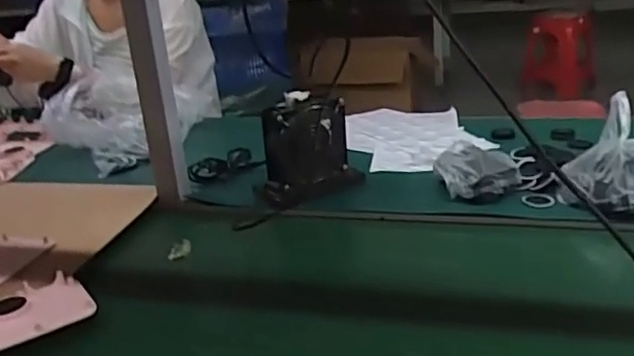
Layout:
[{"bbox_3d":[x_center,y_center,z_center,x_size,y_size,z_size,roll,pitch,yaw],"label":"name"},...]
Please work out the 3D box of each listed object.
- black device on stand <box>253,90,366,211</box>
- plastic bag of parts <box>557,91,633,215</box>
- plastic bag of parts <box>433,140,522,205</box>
[{"bbox_3d":[-0.013,-0.042,0.918,0.156,0.136,0.070,-21,27,-32],"label":"black device on stand"},{"bbox_3d":[0.411,-0.026,0.819,0.179,0.118,0.139,-6,23,0],"label":"plastic bag of parts"},{"bbox_3d":[0.229,-0.008,0.903,0.116,0.042,0.124,2,24,17],"label":"plastic bag of parts"}]

